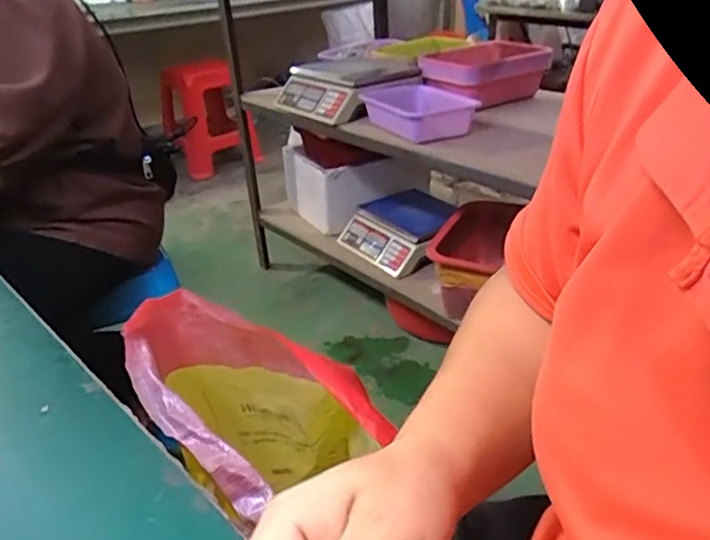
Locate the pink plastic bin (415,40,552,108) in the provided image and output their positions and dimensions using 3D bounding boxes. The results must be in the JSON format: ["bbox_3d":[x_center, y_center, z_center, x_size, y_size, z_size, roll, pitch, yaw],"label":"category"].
[{"bbox_3d":[0.325,-0.505,1.537,0.315,0.126,0.197,-26,36,-35],"label":"pink plastic bin"}]

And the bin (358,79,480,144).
[{"bbox_3d":[0.141,-0.364,1.375,0.224,0.069,0.239,-16,32,-22],"label":"bin"}]

